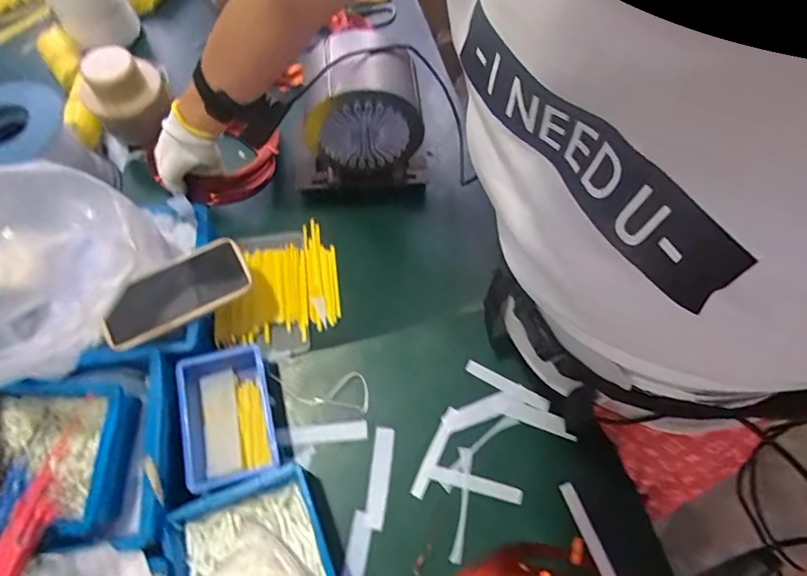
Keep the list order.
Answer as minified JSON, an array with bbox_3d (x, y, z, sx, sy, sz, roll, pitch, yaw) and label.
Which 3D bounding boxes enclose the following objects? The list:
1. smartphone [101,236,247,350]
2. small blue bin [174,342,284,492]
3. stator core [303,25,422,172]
[{"bbox_3d":[-0.263,0.005,0.564,0.163,0.016,0.077,-29,74,-18],"label":"smartphone"},{"bbox_3d":[-0.198,0.151,0.561,0.097,0.058,0.146,-15,63,-6],"label":"small blue bin"},{"bbox_3d":[-0.058,-0.251,0.656,0.152,0.138,0.108,-5,62,0],"label":"stator core"}]

